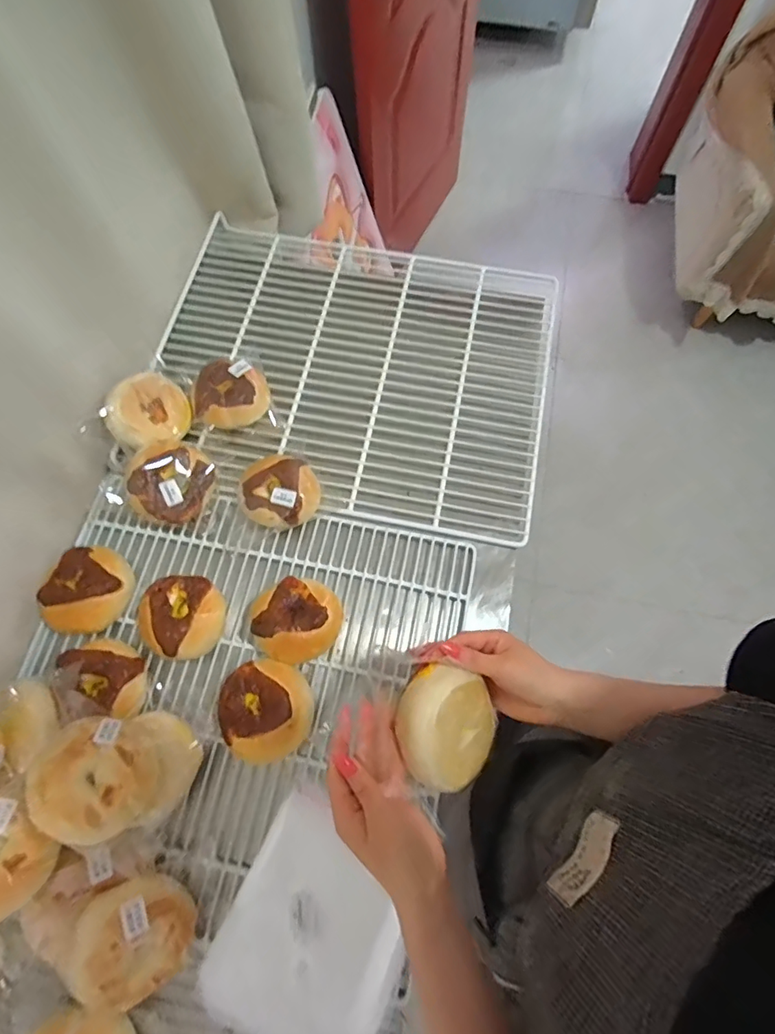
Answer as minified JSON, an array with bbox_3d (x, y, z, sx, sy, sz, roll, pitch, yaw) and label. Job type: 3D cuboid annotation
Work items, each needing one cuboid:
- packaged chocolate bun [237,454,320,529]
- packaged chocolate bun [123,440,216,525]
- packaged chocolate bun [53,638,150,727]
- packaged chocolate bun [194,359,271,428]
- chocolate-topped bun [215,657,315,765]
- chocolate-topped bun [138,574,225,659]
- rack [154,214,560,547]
[{"bbox_3d":[-0.151,-0.037,0.691,0.116,0.059,0.099,40,75,14],"label":"packaged chocolate bun"},{"bbox_3d":[-0.293,-0.047,0.680,0.088,0.076,0.106,24,72,9],"label":"packaged chocolate bun"},{"bbox_3d":[-0.341,0.191,0.595,0.093,0.046,0.094,-6,70,-2],"label":"packaged chocolate bun"},{"bbox_3d":[-0.228,-0.177,0.739,0.109,0.057,0.097,-24,71,-8],"label":"packaged chocolate bun"},{"bbox_3d":[-0.142,0.226,0.595,0.103,0.048,0.110,0,70,0],"label":"chocolate-topped bun"},{"bbox_3d":[-0.254,0.124,0.630,0.098,0.053,0.098,0,70,0],"label":"chocolate-topped bun"},{"bbox_3d":[-0.052,-0.237,0.793,0.596,0.028,0.470,12,70,5],"label":"rack"}]

